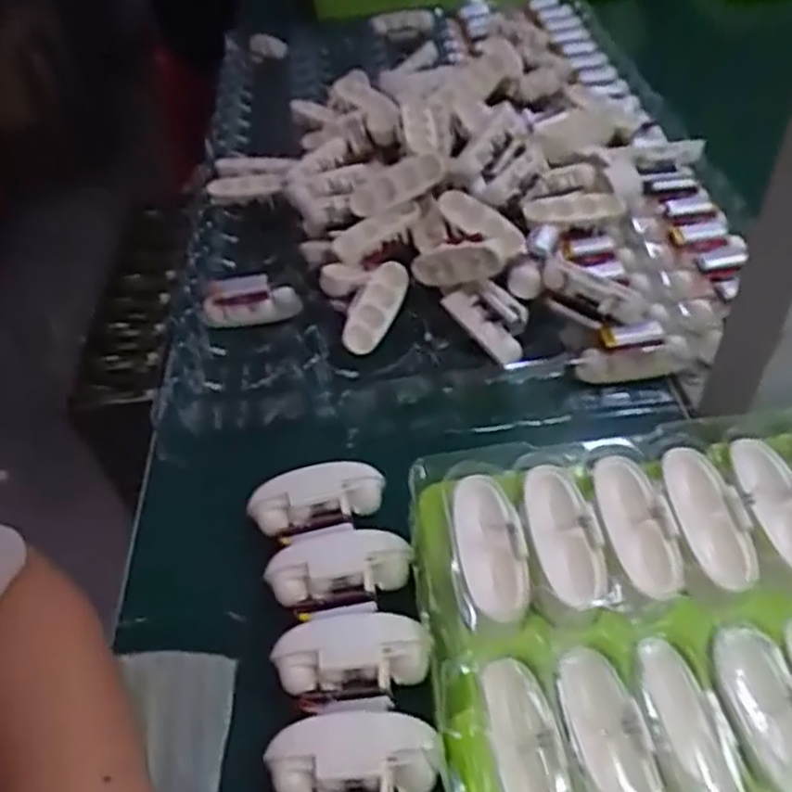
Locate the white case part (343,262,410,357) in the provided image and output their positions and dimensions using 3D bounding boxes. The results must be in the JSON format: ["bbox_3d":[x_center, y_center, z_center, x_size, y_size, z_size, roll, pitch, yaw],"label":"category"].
[{"bbox_3d":[-0.011,-0.054,0.445,0.022,0.020,0.065,20,71,23],"label":"white case part"}]

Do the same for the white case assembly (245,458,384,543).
[{"bbox_3d":[-0.038,0.053,0.361,0.064,0.019,0.033,-18,48,-11],"label":"white case assembly"}]

